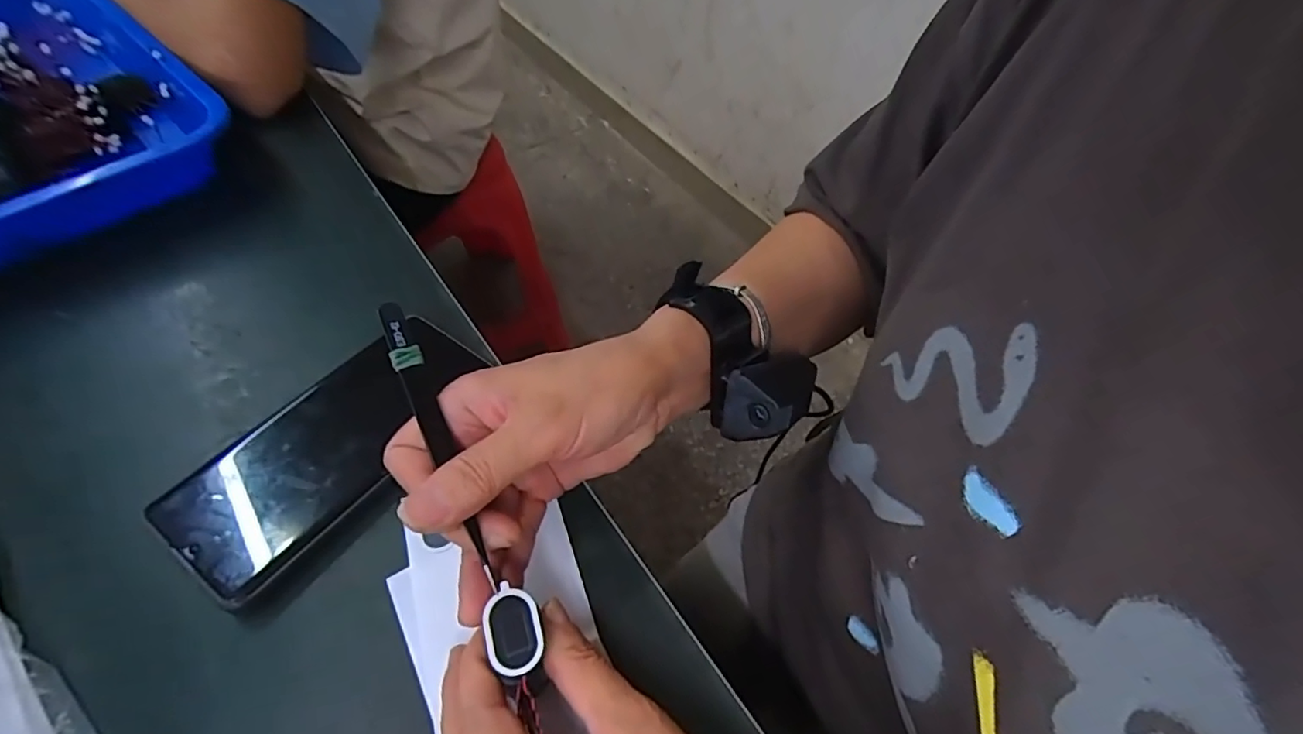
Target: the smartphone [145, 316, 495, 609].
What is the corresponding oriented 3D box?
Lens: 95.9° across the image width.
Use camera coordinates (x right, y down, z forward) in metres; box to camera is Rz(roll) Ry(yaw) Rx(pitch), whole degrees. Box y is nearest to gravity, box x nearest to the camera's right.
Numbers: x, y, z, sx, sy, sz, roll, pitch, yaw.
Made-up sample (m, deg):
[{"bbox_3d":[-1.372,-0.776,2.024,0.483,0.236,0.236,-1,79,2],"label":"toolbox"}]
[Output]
[{"bbox_3d":[-0.166,0.031,0.303,0.082,0.016,0.161,32,59,13],"label":"smartphone"}]

